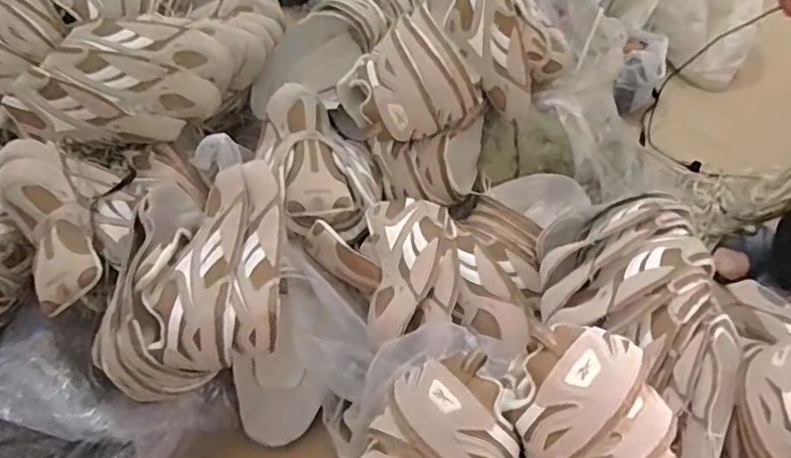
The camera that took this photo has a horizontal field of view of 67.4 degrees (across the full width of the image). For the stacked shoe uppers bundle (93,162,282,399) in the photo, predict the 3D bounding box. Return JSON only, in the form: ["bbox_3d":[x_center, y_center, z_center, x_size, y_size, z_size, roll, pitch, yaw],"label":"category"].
[{"bbox_3d":[-0.241,0.060,0.726,0.208,0.145,0.232,-3,52,-7],"label":"stacked shoe uppers bundle"}]

